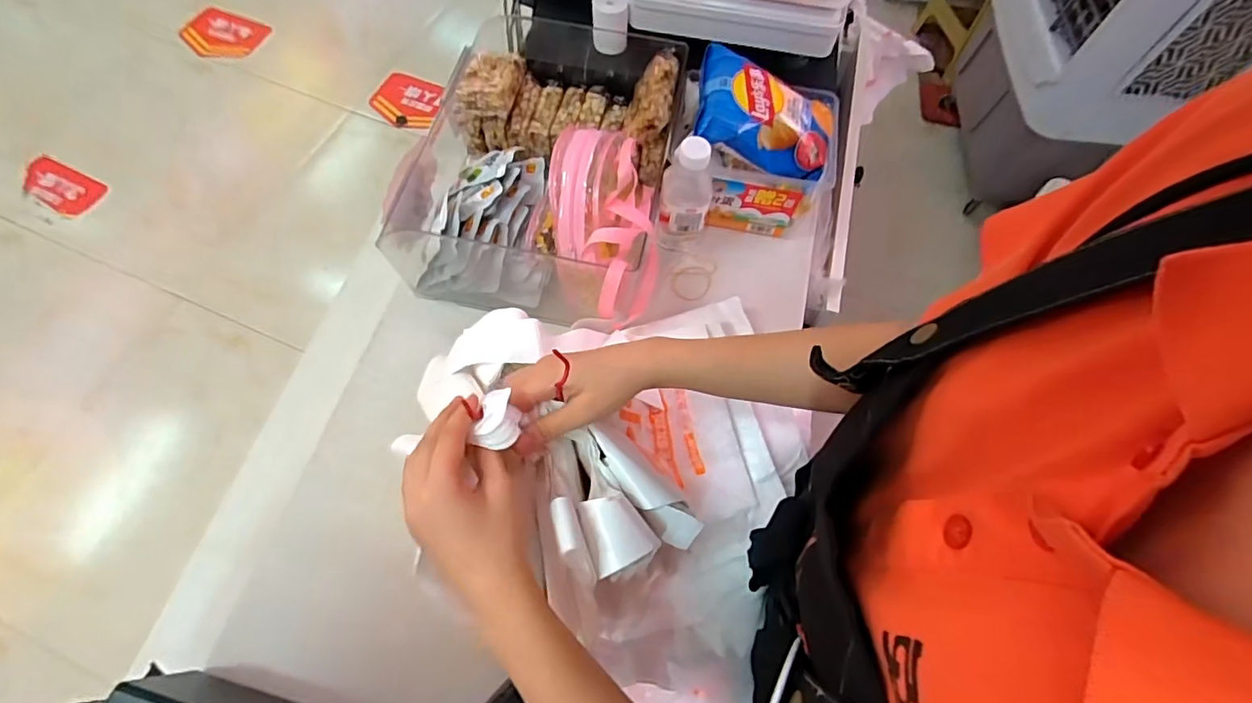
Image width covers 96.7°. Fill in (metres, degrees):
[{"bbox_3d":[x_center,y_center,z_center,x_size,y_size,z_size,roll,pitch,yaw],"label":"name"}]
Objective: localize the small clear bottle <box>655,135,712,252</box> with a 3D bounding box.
[{"bbox_3d":[0.067,-0.173,0.640,0.055,0.166,0.057,0,68,-1],"label":"small clear bottle"}]

